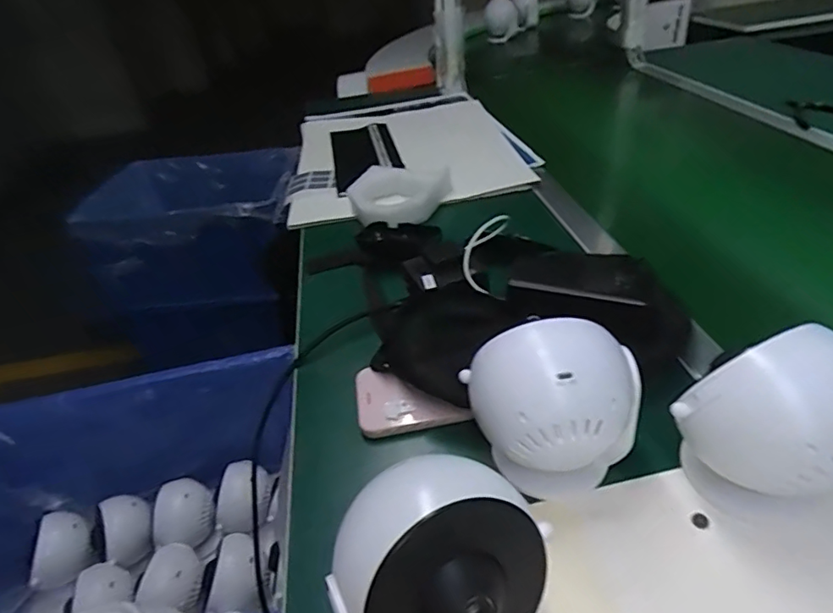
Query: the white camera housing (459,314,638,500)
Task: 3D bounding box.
[{"bbox_3d":[0.093,0.075,0.353,0.114,0.117,0.068,-4,36,4],"label":"white camera housing"}]

